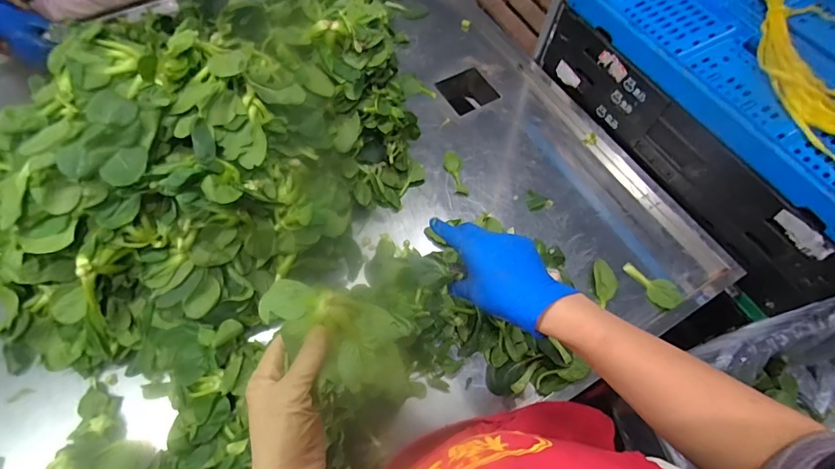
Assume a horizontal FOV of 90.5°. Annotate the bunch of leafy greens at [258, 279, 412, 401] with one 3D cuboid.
[{"bbox_3d":[-0.074,0.086,0.376,0.156,0.041,0.074,30,66,8],"label":"bunch of leafy greens"}]

